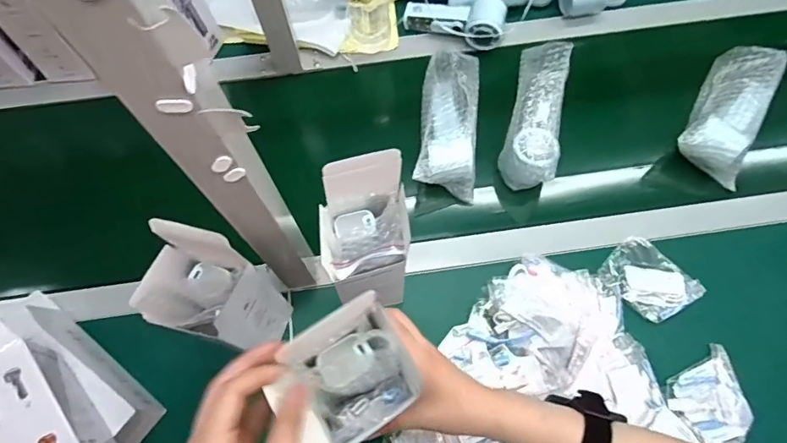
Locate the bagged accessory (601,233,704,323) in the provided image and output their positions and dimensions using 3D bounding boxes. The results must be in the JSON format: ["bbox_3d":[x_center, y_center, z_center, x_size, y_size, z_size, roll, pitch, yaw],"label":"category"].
[{"bbox_3d":[0.321,0.072,0.600,0.084,0.014,0.101,-36,72,-12],"label":"bagged accessory"}]

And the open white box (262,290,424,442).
[{"bbox_3d":[-0.034,0.114,0.346,0.094,0.068,0.079,-31,71,-10],"label":"open white box"}]

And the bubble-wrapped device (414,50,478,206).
[{"bbox_3d":[0.077,-0.137,0.655,0.077,0.058,0.194,5,69,3],"label":"bubble-wrapped device"}]

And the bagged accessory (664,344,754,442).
[{"bbox_3d":[0.369,0.205,0.547,0.095,0.016,0.086,-30,71,-10],"label":"bagged accessory"}]

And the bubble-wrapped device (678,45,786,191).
[{"bbox_3d":[0.468,-0.158,0.657,0.084,0.051,0.199,31,73,12],"label":"bubble-wrapped device"}]

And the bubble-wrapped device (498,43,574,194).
[{"bbox_3d":[0.193,-0.143,0.648,0.067,0.067,0.196,13,70,6],"label":"bubble-wrapped device"}]

